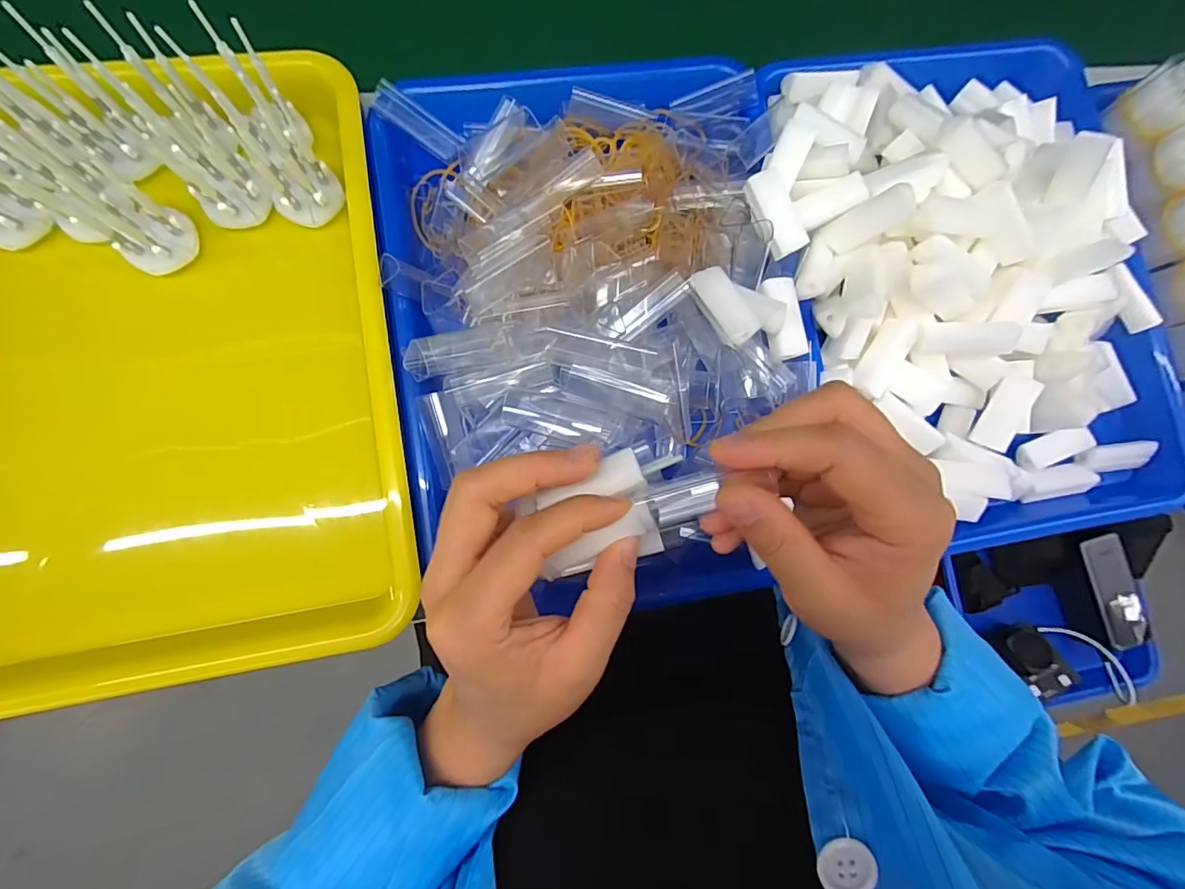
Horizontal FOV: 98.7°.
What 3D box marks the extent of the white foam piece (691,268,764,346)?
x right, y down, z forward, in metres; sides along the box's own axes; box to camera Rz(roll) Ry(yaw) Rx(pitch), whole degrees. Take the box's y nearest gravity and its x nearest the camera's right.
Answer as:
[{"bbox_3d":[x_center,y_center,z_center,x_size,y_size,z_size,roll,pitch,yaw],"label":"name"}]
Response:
[{"bbox_3d":[0.071,-0.076,0.275,0.021,0.007,0.046,-21,67,-8],"label":"white foam piece"}]

